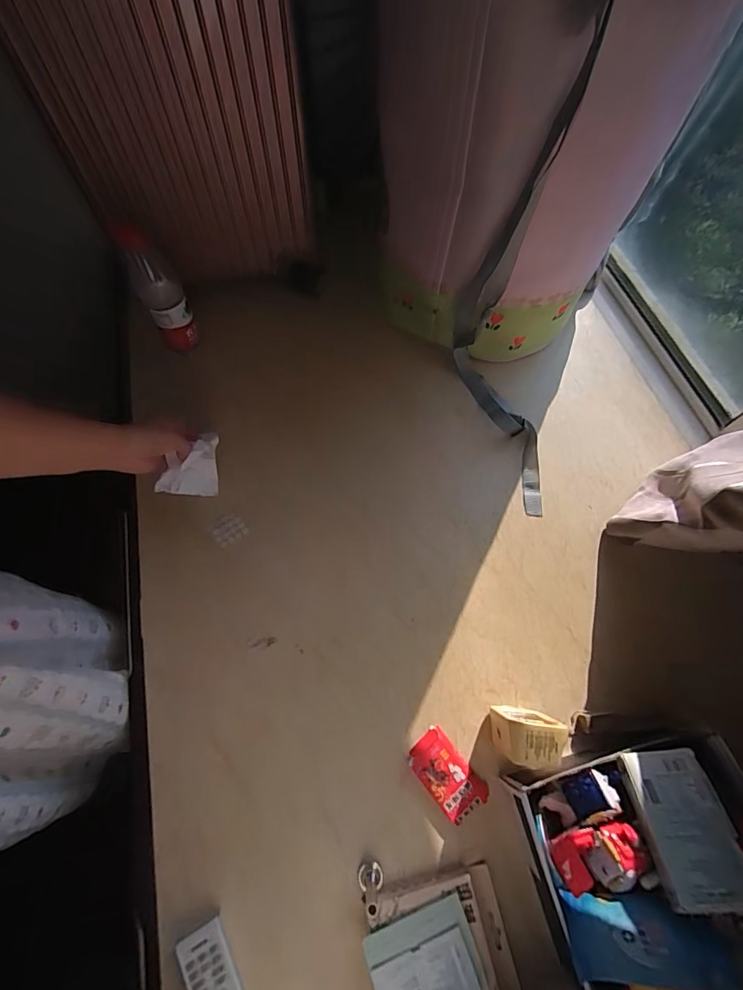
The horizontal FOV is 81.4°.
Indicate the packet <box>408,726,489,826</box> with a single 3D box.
[{"bbox_3d":[0.088,0.329,0.509,0.053,0.016,0.092,-39,75,-15],"label":"packet"}]

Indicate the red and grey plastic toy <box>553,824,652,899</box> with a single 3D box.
[{"bbox_3d":[0.215,0.341,0.405,0.080,0.027,0.048,-6,65,-5],"label":"red and grey plastic toy"}]

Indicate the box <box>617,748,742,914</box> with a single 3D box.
[{"bbox_3d":[0.285,0.300,0.394,0.072,0.019,0.117,-17,41,14],"label":"box"}]

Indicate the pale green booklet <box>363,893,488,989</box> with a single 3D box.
[{"bbox_3d":[0.056,0.478,0.426,0.105,0.008,0.100,-17,67,-7],"label":"pale green booklet"}]

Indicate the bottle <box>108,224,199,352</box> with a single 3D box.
[{"bbox_3d":[-0.301,-0.288,0.617,0.058,0.170,0.046,-28,40,-11],"label":"bottle"}]

